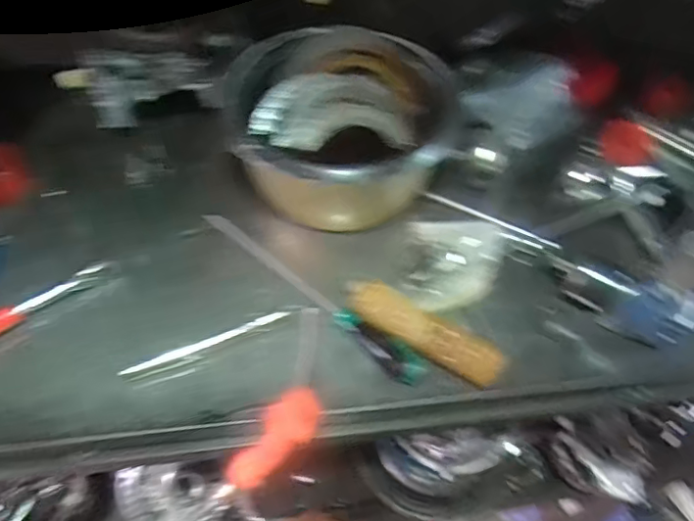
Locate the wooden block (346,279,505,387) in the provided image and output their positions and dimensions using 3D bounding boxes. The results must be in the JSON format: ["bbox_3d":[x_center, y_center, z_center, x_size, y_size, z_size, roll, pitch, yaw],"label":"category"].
[{"bbox_3d":[0.082,0.078,0.626,0.188,0.030,0.050,30,58,16],"label":"wooden block"}]

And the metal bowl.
[{"bbox_3d":[-0.012,-0.187,0.764,0.258,0.130,0.256,2,54,-3],"label":"metal bowl"}]

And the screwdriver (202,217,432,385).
[{"bbox_3d":[-0.053,0.033,0.666,0.336,0.026,0.030,35,59,20],"label":"screwdriver"}]

